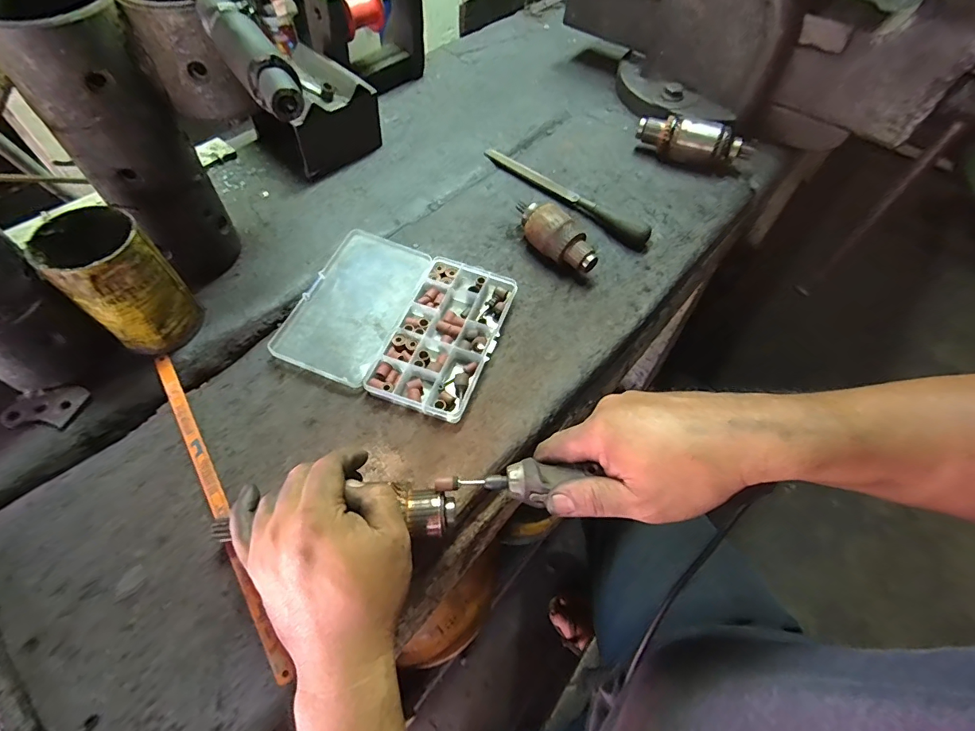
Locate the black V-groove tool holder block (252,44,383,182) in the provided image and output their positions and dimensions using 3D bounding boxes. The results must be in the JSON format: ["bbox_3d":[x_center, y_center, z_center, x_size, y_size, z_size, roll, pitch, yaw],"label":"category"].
[{"bbox_3d":[-0.222,-0.321,0.573,0.120,0.095,0.126,33,61,18],"label":"black V-groove tool holder block"}]

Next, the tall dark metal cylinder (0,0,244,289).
[{"bbox_3d":[-0.306,-0.181,0.399,0.083,0.229,0.085,-39,66,-24],"label":"tall dark metal cylinder"}]

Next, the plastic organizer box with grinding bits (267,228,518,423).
[{"bbox_3d":[-0.089,-0.050,0.458,0.195,0.020,0.171,20,58,10],"label":"plastic organizer box with grinding bits"}]

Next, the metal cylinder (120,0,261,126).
[{"bbox_3d":[-0.224,-0.257,0.361,0.082,0.081,0.075,1,57,-2],"label":"metal cylinder"}]

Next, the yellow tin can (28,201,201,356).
[{"bbox_3d":[-0.316,-0.069,0.397,0.070,0.115,0.072,1,57,-2],"label":"yellow tin can"}]

